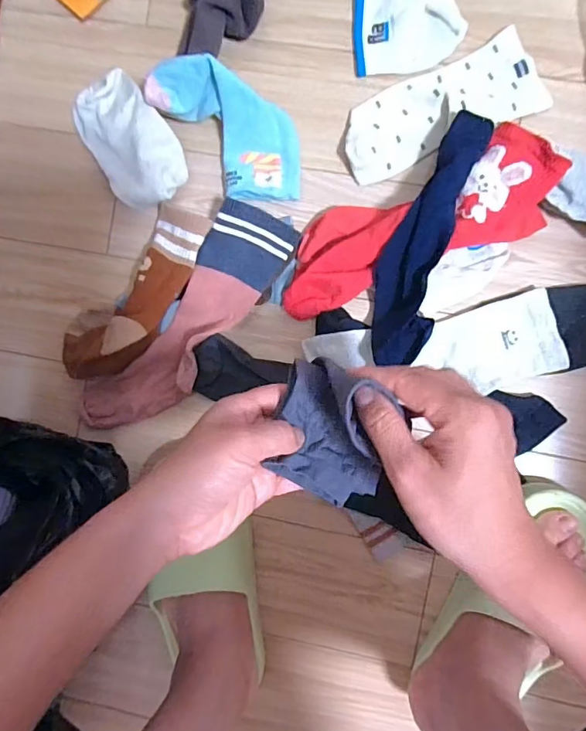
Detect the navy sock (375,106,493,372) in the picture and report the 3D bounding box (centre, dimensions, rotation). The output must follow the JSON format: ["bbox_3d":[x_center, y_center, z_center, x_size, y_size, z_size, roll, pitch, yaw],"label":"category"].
[{"bbox_3d":[0.124,-0.121,0.447,0.067,0.055,0.241,15,93,5],"label":"navy sock"}]

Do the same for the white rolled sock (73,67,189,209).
[{"bbox_3d":[-0.168,-0.232,0.482,0.081,0.040,0.138,-34,88,6],"label":"white rolled sock"}]

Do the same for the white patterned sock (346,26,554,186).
[{"bbox_3d":[0.146,-0.257,0.461,0.199,0.019,0.081,-22,90,6],"label":"white patterned sock"}]

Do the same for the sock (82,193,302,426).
[{"bbox_3d":[-0.109,-0.041,0.484,0.085,0.035,0.283,41,95,3],"label":"sock"}]

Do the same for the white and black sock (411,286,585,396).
[{"bbox_3d":[0.285,-0.030,0.452,0.294,0.021,0.130,10,93,5],"label":"white and black sock"}]

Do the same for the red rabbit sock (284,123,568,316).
[{"bbox_3d":[0.114,-0.143,0.454,0.284,0.040,0.108,-20,90,6],"label":"red rabbit sock"}]

